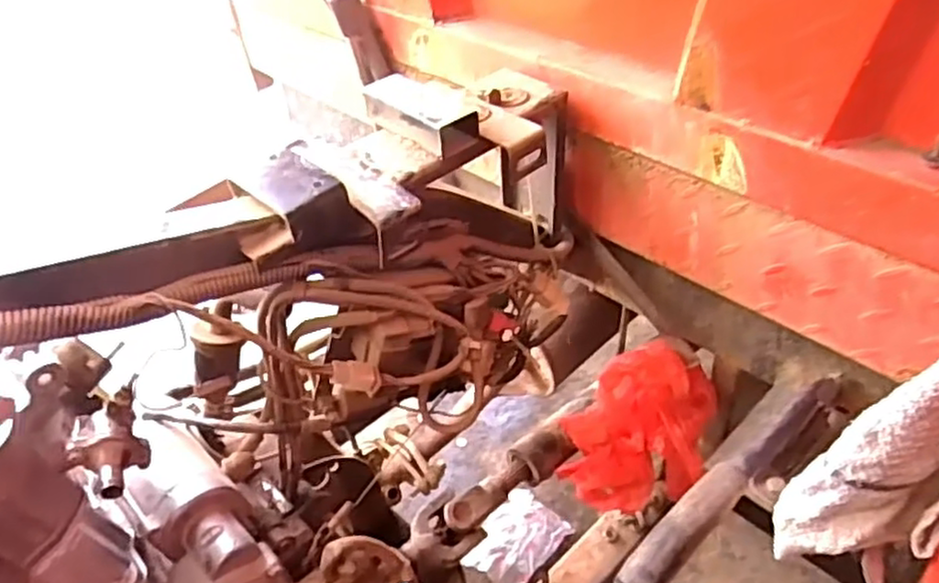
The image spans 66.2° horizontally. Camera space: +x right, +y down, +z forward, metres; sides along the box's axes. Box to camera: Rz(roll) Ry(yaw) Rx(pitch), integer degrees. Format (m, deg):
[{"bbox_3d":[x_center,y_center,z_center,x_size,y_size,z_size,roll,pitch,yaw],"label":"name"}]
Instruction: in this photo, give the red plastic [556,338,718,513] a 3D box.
[{"bbox_3d":[0.164,0.131,0.708,0.133,0.114,0.150,10,42,18],"label":"red plastic"}]

